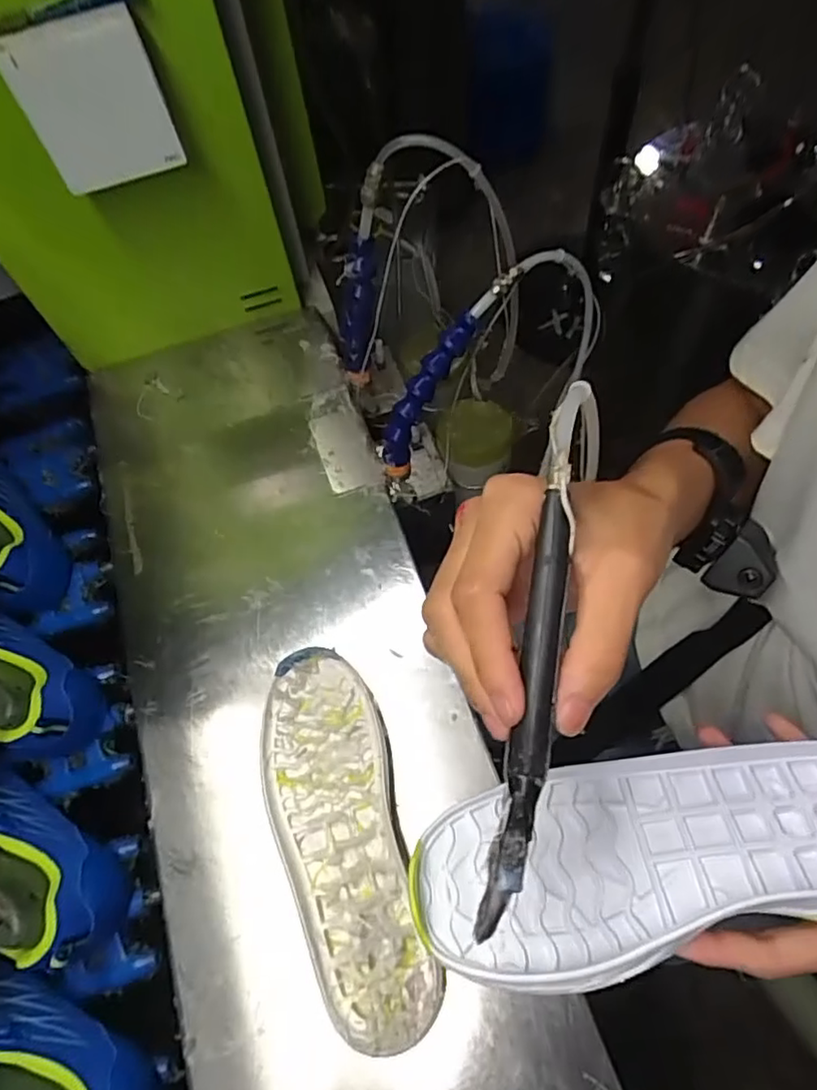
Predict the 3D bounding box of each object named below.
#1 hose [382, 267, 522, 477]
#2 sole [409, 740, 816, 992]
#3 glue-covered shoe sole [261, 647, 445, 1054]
[{"bbox_3d":[0.022,-0.134,0.496,0.040,0.189,0.019,-5,46,-50],"label":"hose"},{"bbox_3d":[0.123,0.140,0.295,0.239,0.034,0.084,-13,59,-4],"label":"sole"},{"bbox_3d":[-0.044,0.190,0.418,0.085,0.047,0.233,-17,60,-7],"label":"glue-covered shoe sole"}]

